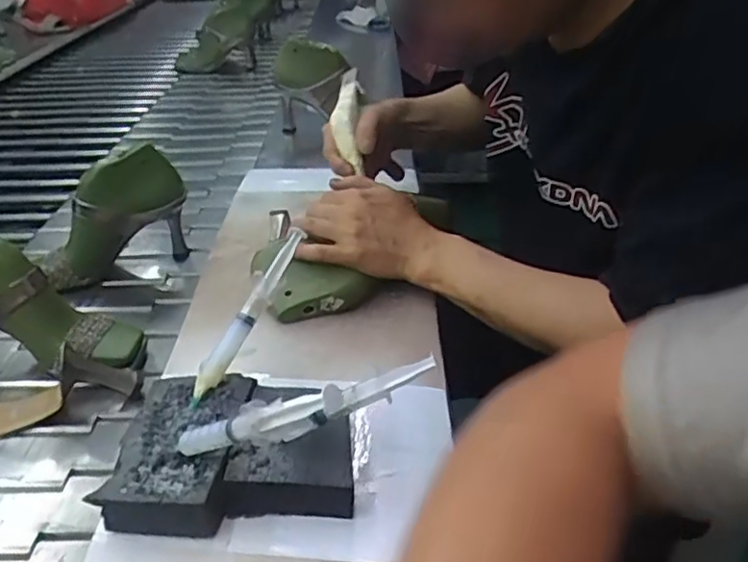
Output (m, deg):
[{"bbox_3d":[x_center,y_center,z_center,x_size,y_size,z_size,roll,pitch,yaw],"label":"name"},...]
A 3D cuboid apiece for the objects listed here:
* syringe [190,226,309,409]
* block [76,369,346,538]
[{"bbox_3d":[-0.099,0.027,0.530,0.016,0.020,0.159,18,69,29],"label":"syringe"},{"bbox_3d":[-0.097,0.123,0.482,0.172,0.041,0.131,1,31,4],"label":"block"}]

